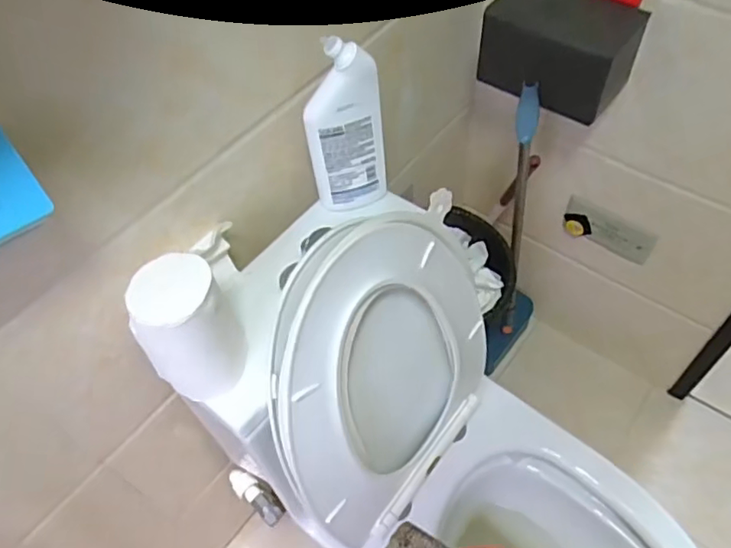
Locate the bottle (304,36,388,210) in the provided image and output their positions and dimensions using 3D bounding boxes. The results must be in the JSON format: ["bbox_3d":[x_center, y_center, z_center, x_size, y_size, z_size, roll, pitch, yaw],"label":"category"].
[{"bbox_3d":[-0.023,-0.165,0.699,0.091,0.210,0.044,-8,54,-2],"label":"bottle"}]

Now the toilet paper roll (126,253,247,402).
[{"bbox_3d":[-0.177,0.058,0.603,0.085,0.135,0.092,-2,54,3],"label":"toilet paper roll"}]

